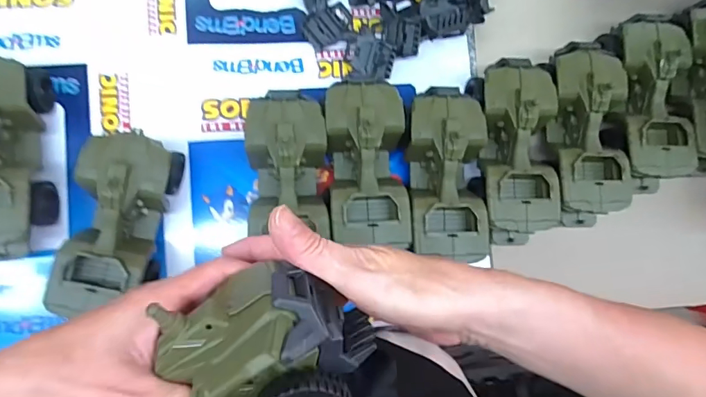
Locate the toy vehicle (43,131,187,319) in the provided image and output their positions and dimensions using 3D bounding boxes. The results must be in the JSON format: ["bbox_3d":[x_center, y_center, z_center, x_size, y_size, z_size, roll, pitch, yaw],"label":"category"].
[{"bbox_3d":[-0.223,0.026,0.455,0.081,0.081,0.172,14,84,-5],"label":"toy vehicle"}]

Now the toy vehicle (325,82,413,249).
[{"bbox_3d":[0.013,-0.032,0.490,0.081,0.077,0.177,-3,86,-7],"label":"toy vehicle"}]

